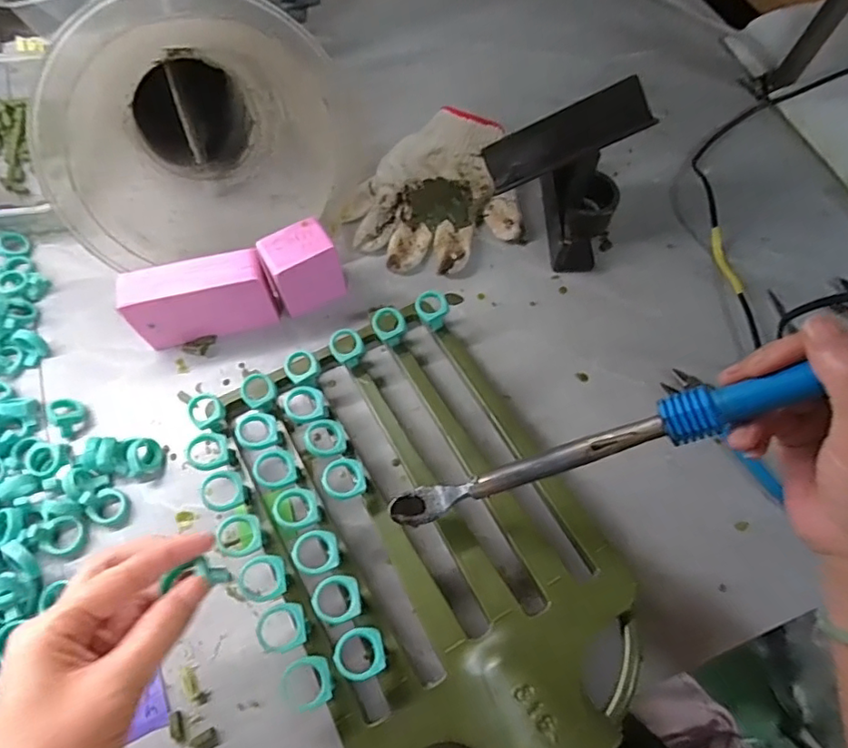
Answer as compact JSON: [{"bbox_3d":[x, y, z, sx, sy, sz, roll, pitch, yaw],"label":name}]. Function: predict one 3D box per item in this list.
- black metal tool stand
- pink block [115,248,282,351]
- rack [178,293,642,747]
[{"bbox_3d":[0.120,-0.159,0.477,0.120,0.111,0.097,-6,65,-3],"label":"black metal tool stand"},{"bbox_3d":[-0.177,-0.060,0.450,0.107,0.067,0.033,-13,66,-7],"label":"pink block"},{"bbox_3d":[-0.001,0.095,0.375,0.220,0.087,0.324,-26,68,-12],"label":"rack"}]

